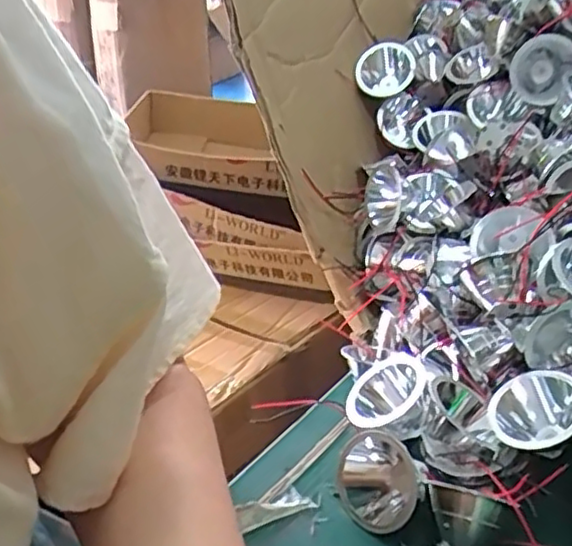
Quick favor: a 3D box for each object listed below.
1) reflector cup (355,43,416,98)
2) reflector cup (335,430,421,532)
[{"bbox_3d":[0.076,-0.154,0.520,0.044,0.037,0.031,3,26,6],"label":"reflector cup"},{"bbox_3d":[0.042,0.095,0.310,0.037,0.042,0.028,2,25,10],"label":"reflector cup"}]

